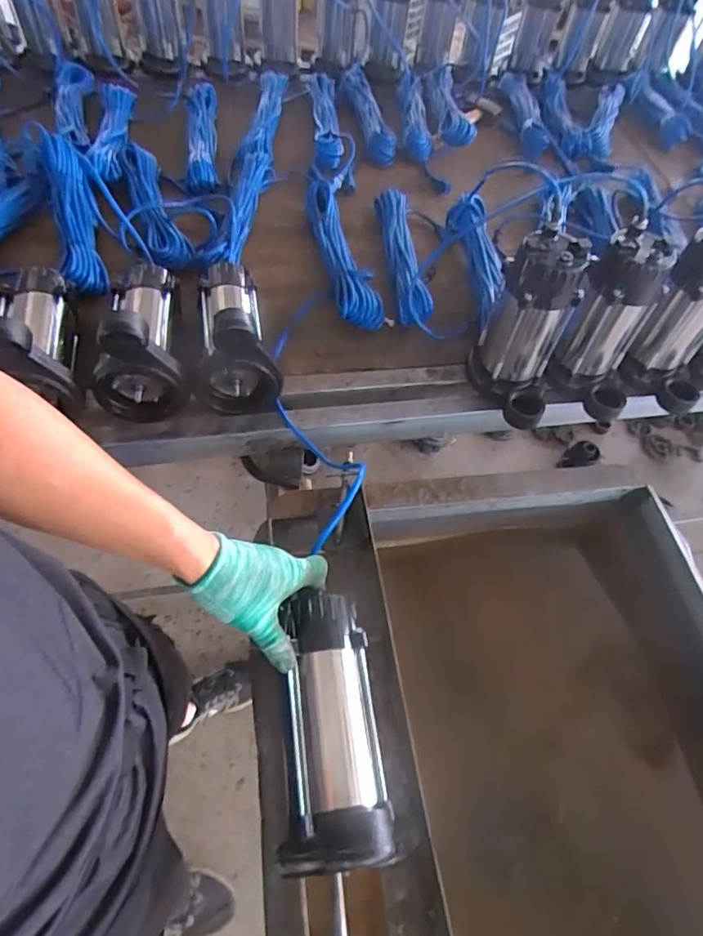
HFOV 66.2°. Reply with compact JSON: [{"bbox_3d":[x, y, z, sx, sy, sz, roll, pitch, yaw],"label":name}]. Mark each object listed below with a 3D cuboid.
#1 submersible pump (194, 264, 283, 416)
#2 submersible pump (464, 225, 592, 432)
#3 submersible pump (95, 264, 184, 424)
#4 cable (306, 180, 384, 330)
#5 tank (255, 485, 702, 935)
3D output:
[{"bbox_3d":[-0.179,-0.211,0.778,0.114,0.166,0.224,-9,58,-12],"label":"submersible pump"},{"bbox_3d":[0.242,-0.183,0.742,0.107,0.220,0.144,13,56,2],"label":"submersible pump"},{"bbox_3d":[-0.298,-0.203,0.756,0.113,0.166,0.224,-4,57,-9],"label":"submersible pump"},{"bbox_3d":[-0.020,-0.399,0.973,0.074,0.052,0.358,-9,58,-12],"label":"cable"},{"bbox_3d":[0.201,0.394,0.637,0.580,0.244,0.738,-4,58,-9],"label":"tank"}]

